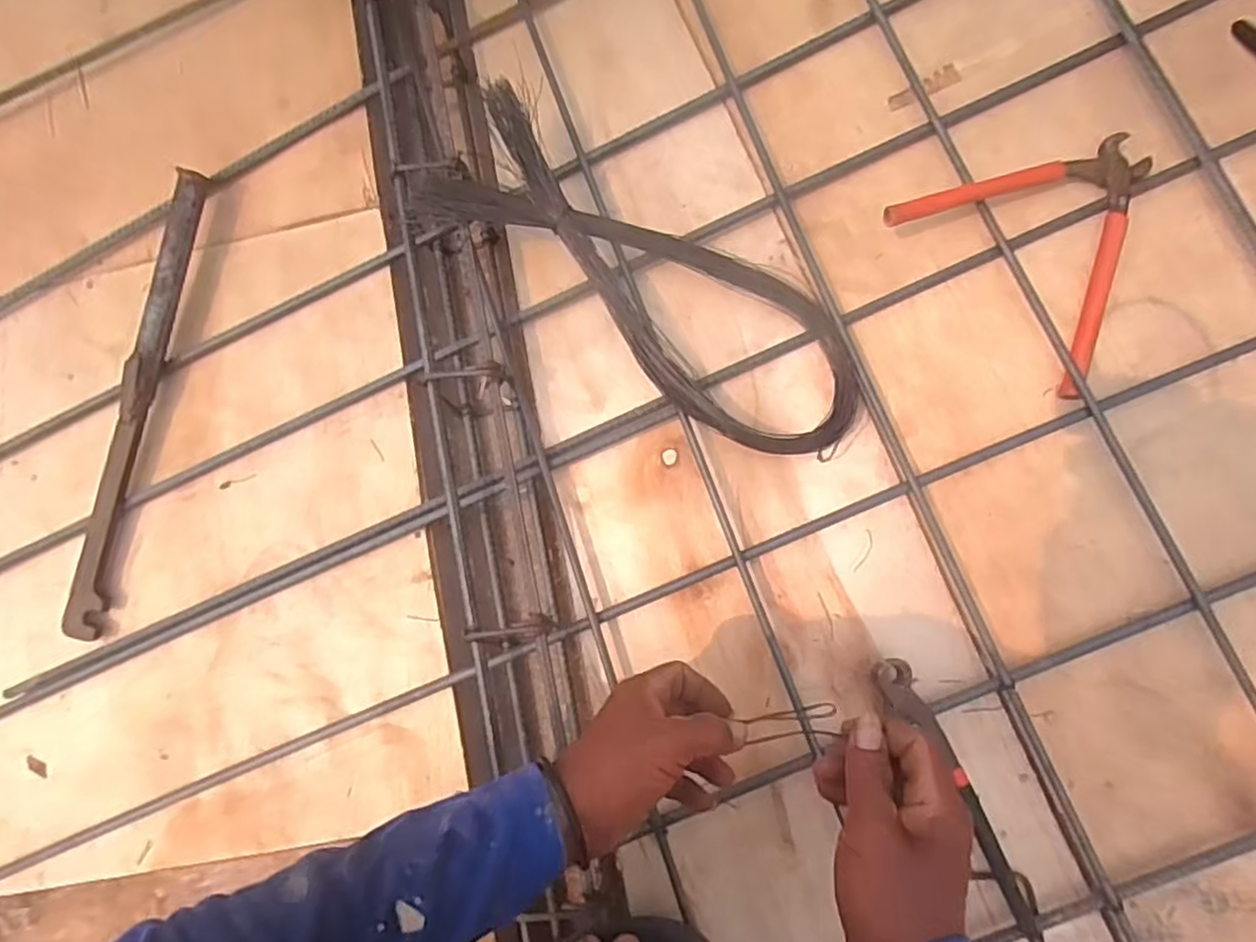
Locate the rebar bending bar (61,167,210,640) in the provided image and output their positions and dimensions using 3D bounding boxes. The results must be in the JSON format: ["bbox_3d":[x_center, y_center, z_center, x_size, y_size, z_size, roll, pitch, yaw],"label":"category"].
[{"bbox_3d":[-0.444,-0.063,0.611,0.029,0.034,0.423,12,85,7],"label":"rebar bending bar"}]

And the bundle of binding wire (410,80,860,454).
[{"bbox_3d":[0.015,-0.162,0.568,0.407,0.080,0.136,37,89,8],"label":"bundle of binding wire"}]

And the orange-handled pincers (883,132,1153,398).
[{"bbox_3d":[0.352,-0.200,0.551,0.187,0.035,0.208,-45,82,0],"label":"orange-handled pincers"}]

